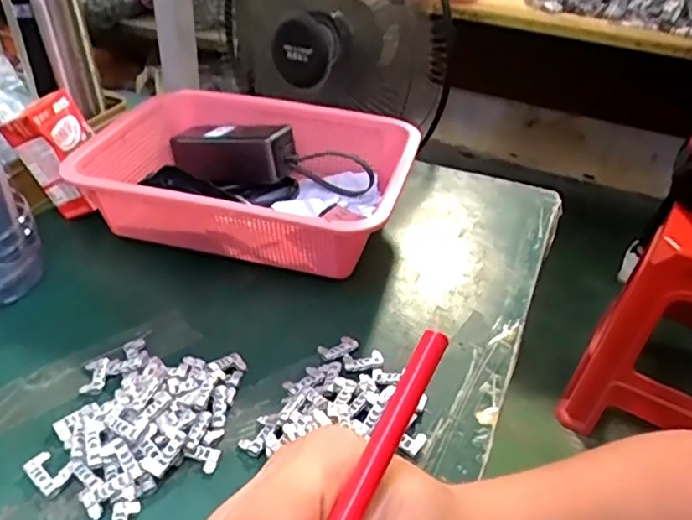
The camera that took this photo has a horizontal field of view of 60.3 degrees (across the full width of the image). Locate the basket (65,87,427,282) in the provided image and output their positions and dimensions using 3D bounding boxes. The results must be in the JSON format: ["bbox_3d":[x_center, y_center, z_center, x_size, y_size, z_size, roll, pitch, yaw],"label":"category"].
[{"bbox_3d":[-0.088,-0.079,0.603,0.299,0.104,0.215,11,37,12],"label":"basket"}]

